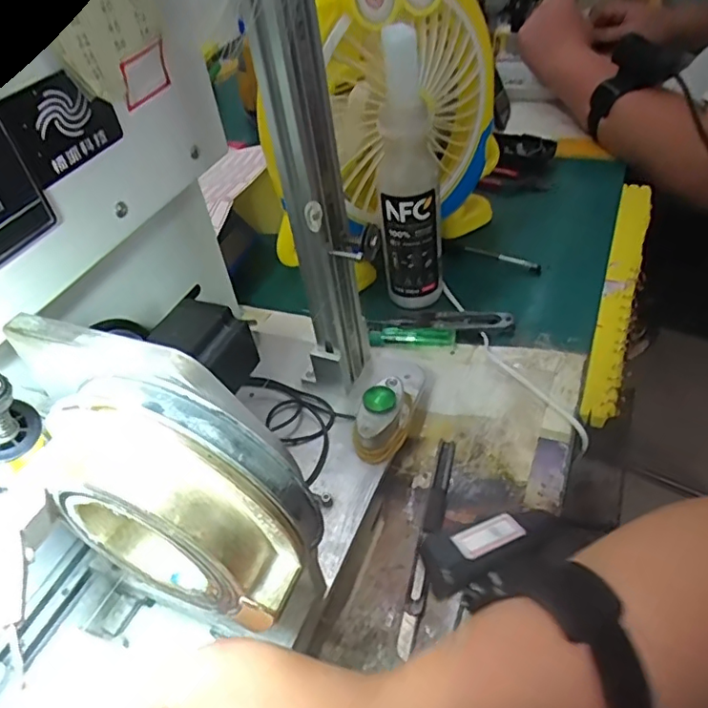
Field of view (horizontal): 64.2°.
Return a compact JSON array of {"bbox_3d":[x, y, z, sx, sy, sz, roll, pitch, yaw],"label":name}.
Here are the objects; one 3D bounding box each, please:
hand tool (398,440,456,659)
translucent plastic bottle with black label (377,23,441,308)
[{"bbox_3d":[0.049,0.116,0.366,0.012,0.006,0.146,7,46,16],"label":"hand tool"},{"bbox_3d":[0.046,-0.138,0.465,0.052,0.221,0.044,1,45,11],"label":"translucent plastic bottle with black label"}]

